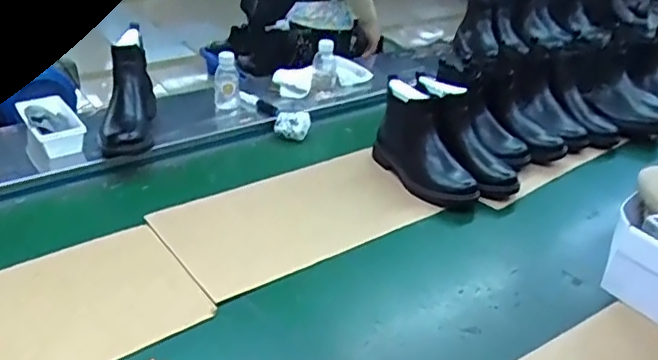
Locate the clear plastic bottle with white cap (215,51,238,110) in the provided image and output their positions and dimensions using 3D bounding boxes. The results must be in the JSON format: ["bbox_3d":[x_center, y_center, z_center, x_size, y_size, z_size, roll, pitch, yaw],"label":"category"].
[{"bbox_3d":[-0.216,-0.207,1.243,0.051,0.122,0.056,-3,32,-12],"label":"clear plastic bottle with white cap"}]

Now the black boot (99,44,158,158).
[{"bbox_3d":[-0.384,-0.158,1.113,0.090,0.151,0.210,-3,32,-12],"label":"black boot"}]

